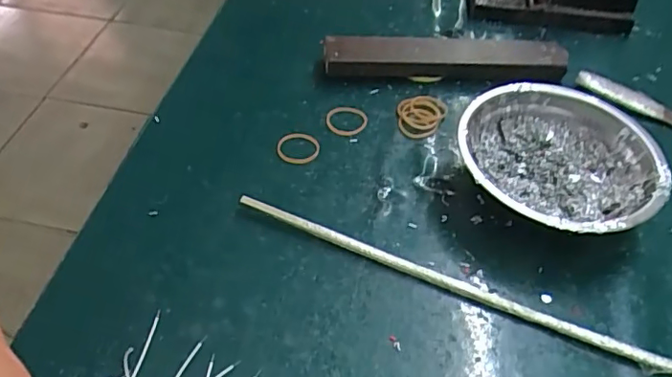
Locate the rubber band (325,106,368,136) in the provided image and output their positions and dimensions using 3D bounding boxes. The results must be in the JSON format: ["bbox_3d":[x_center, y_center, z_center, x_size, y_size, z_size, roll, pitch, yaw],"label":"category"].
[{"bbox_3d":[0.008,-0.051,0.408,0.031,0.004,0.027,32,55,23],"label":"rubber band"}]

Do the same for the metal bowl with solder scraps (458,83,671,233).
[{"bbox_3d":[0.140,-0.013,0.357,0.121,0.040,0.123,1,49,-2],"label":"metal bowl with solder scraps"}]

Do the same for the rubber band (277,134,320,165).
[{"bbox_3d":[-0.026,-0.029,0.386,0.030,0.004,0.026,27,53,19],"label":"rubber band"}]

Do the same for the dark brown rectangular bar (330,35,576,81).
[{"bbox_3d":[0.091,-0.108,0.445,0.202,0.025,0.034,2,49,-1],"label":"dark brown rectangular bar"}]

